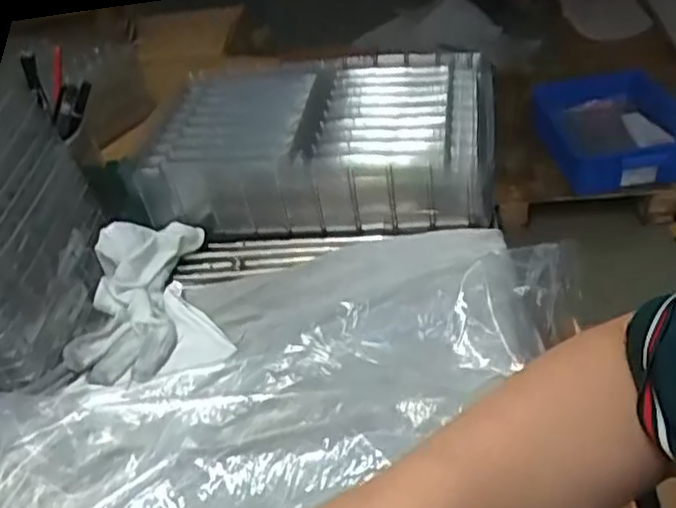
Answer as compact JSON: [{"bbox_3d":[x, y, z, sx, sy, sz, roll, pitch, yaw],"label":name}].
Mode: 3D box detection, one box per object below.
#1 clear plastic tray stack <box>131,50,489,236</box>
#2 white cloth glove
[{"bbox_3d":[-0.008,-0.108,0.599,0.281,0.064,0.212,1,39,11],"label":"clear plastic tray stack"},{"bbox_3d":[-0.141,0.027,0.478,0.101,0.038,0.134,-17,39,-10],"label":"white cloth glove"}]

